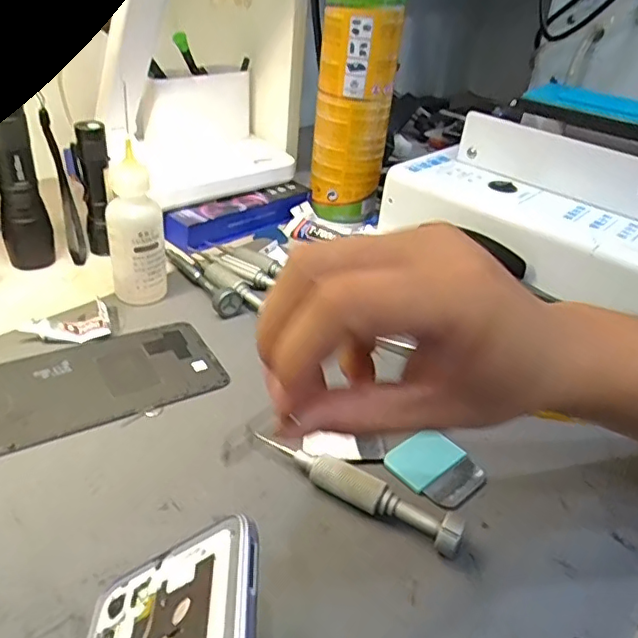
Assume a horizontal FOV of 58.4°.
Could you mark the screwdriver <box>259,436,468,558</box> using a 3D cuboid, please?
[{"bbox_3d":[0.017,0.078,0.265,0.102,0.015,0.013,23,37,22],"label":"screwdriver"}]

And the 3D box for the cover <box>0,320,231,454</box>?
[{"bbox_3d":[-0.136,0.035,0.316,0.155,0.004,0.078,-15,40,-29],"label":"cover"}]

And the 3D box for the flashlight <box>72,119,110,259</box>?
[{"bbox_3d":[-0.164,-0.096,0.423,0.022,0.091,0.023,-14,39,-28],"label":"flashlight"}]

